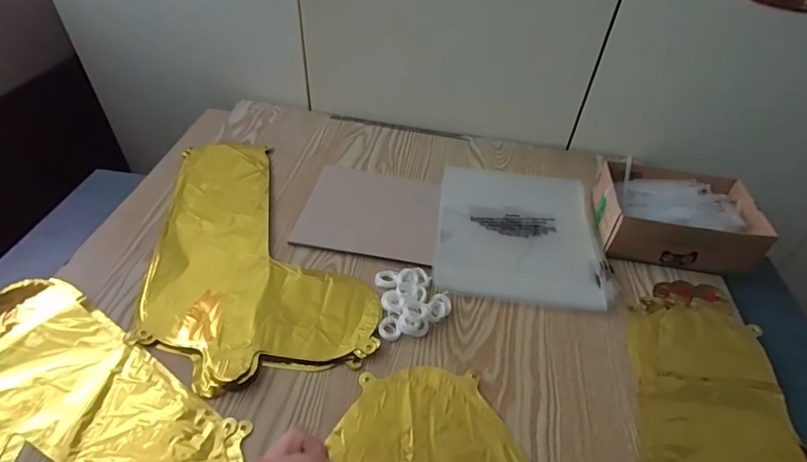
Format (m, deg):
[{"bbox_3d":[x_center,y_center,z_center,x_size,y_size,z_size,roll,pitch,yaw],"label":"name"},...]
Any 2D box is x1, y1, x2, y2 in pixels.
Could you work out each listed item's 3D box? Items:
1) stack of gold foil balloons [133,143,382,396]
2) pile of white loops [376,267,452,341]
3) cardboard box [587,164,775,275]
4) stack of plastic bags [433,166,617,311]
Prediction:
[{"bbox_3d":[-0.191,0.004,0.563,0.235,0.014,0.397,-11,47,-14],"label":"stack of gold foil balloons"},{"bbox_3d":[0.012,0.076,0.503,0.078,0.021,0.087,-2,46,-6],"label":"pile of white loops"},{"bbox_3d":[0.352,-0.022,0.586,0.182,0.057,0.135,9,46,5],"label":"cardboard box"},{"bbox_3d":[0.152,-0.002,0.594,0.207,0.014,0.221,7,46,3],"label":"stack of plastic bags"}]

